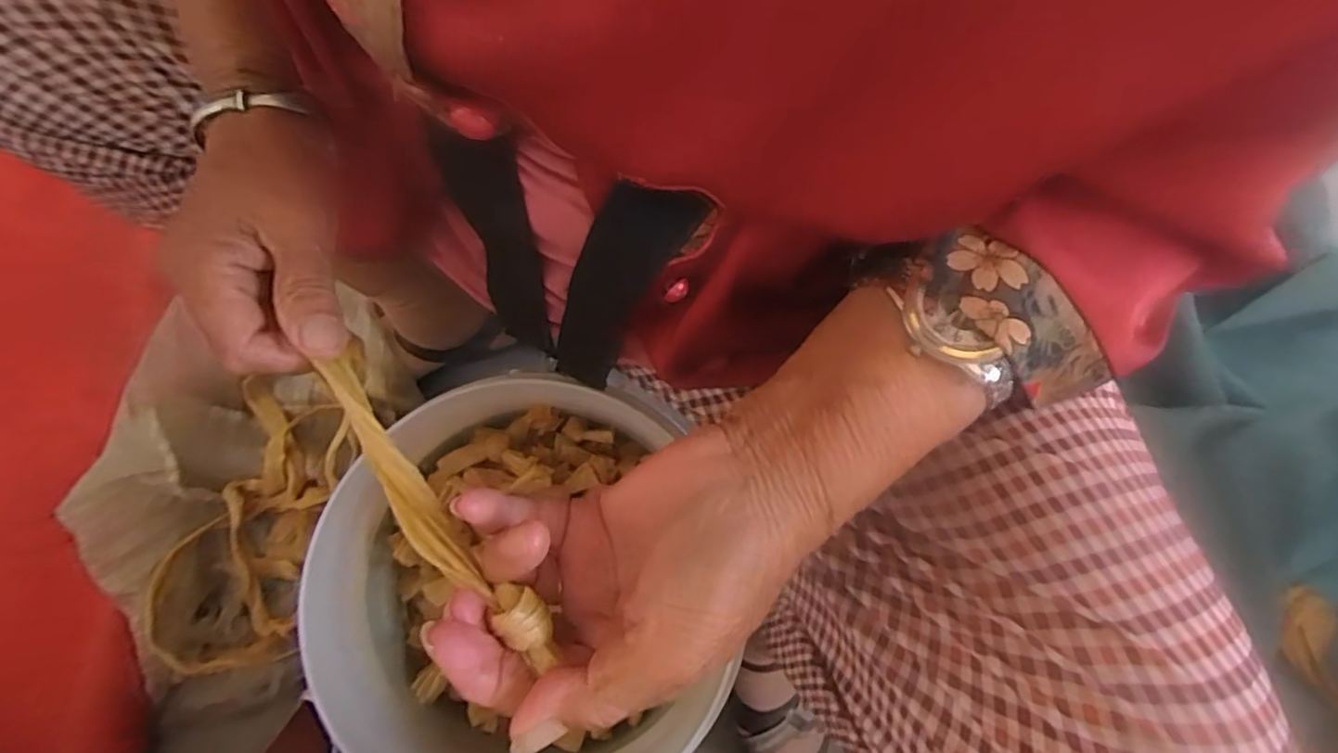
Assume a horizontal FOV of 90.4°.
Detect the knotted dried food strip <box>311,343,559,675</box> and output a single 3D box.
[{"bbox_3d":[-0.086,0.044,0.233,0.022,0.013,0.134,-43,68,-7],"label":"knotted dried food strip"}]

